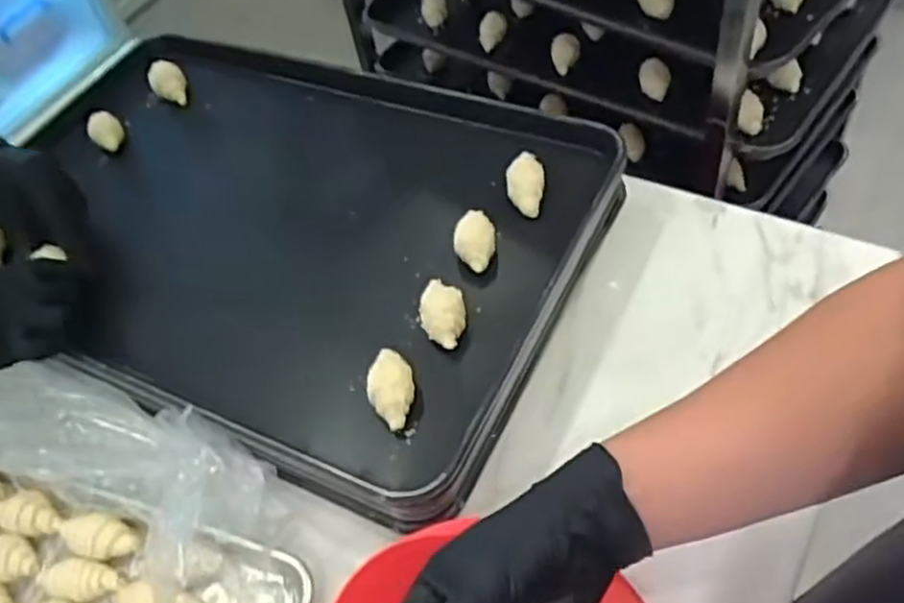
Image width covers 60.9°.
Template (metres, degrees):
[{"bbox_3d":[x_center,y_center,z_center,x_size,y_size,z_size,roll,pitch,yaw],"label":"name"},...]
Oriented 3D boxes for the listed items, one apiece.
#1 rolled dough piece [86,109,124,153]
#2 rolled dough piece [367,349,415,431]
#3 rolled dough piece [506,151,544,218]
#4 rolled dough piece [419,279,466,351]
[{"bbox_3d":[-0.374,-0.183,0.831,0.033,0.028,0.046,-31,57,-17],"label":"rolled dough piece"},{"bbox_3d":[-0.046,0.063,0.580,0.034,0.020,0.061,-9,51,3],"label":"rolled dough piece"},{"bbox_3d":[0.066,-0.109,0.696,0.033,0.022,0.061,-2,52,8],"label":"rolled dough piece"},{"bbox_3d":[-0.007,0.008,0.615,0.035,0.016,0.059,-5,52,6],"label":"rolled dough piece"}]

